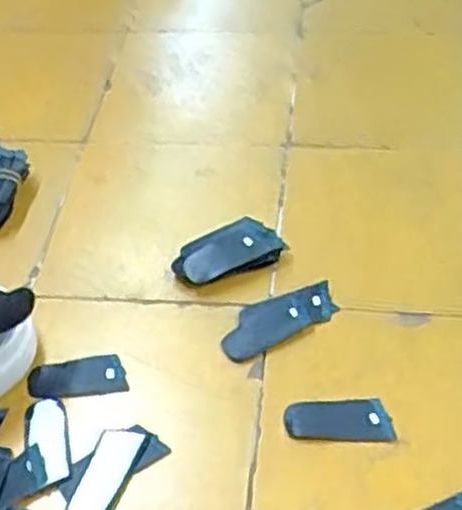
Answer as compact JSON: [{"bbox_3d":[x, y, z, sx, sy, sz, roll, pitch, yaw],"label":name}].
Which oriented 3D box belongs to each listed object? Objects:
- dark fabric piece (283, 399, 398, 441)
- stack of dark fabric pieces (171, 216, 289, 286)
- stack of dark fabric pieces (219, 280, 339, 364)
[{"bbox_3d":[0.075,0.115,0.546,0.073,0.008,0.028,0,49,5],"label":"dark fabric piece"},{"bbox_3d":[-0.003,-0.001,0.647,0.088,0.025,0.041,-21,50,-13],"label":"stack of dark fabric pieces"},{"bbox_3d":[0.035,0.048,0.602,0.092,0.017,0.039,-23,51,-15],"label":"stack of dark fabric pieces"}]

